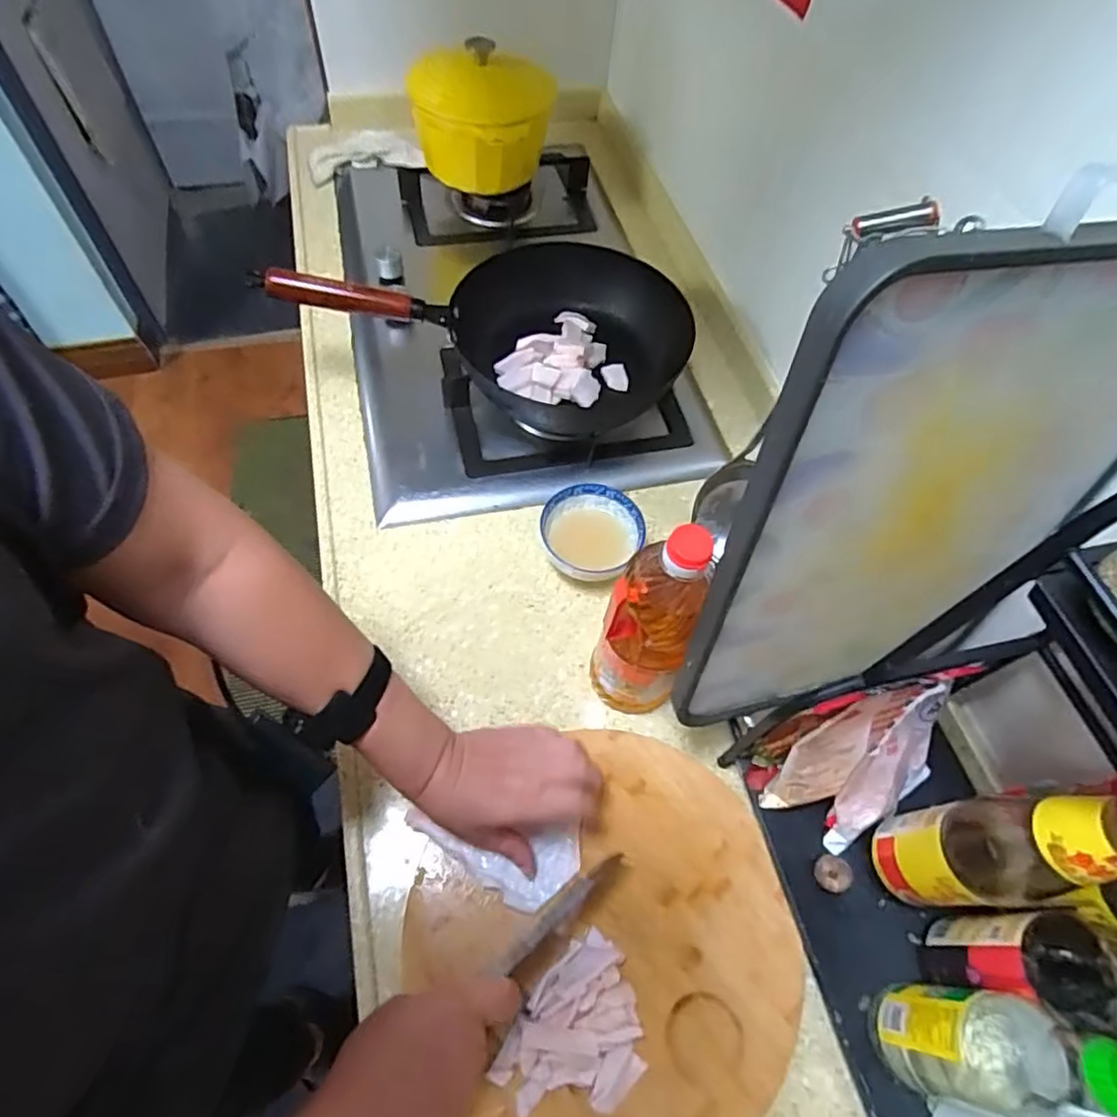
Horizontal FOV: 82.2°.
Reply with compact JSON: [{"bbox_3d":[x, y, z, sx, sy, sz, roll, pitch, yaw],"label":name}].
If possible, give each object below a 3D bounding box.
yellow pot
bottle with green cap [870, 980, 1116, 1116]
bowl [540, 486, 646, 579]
[{"bbox_3d":[-0.103,-0.632,0.908,0.178,0.146,0.194,7,59,-1],"label":"yellow pot"},{"bbox_3d":[0.268,0.303,0.391,0.050,0.242,0.064,15,60,5],"label":"bottle with green cap"},{"bbox_3d":[0.033,-0.024,0.705,0.105,0.048,0.110,2,59,-3],"label":"bowl"}]

